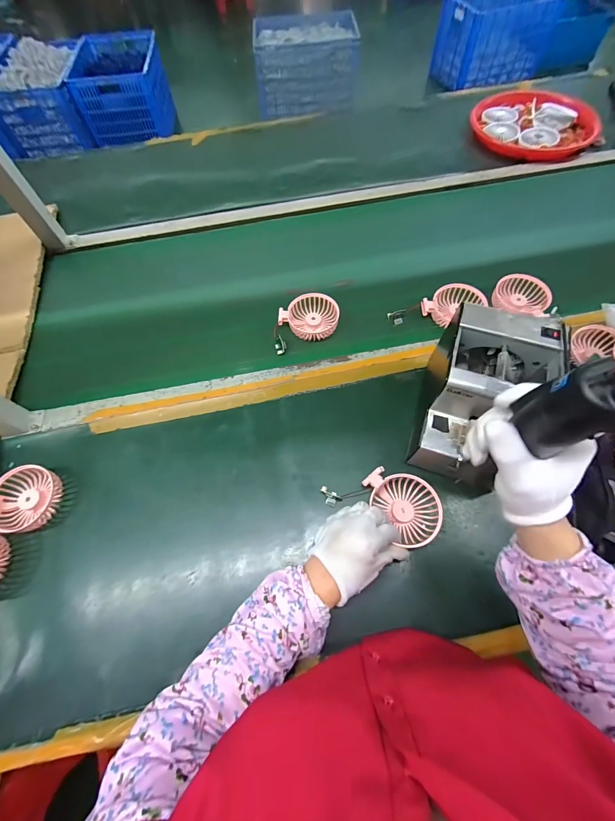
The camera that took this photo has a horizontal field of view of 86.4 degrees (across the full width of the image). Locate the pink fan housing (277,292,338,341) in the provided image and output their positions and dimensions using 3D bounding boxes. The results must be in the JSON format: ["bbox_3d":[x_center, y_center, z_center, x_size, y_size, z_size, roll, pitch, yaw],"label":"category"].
[{"bbox_3d":[0.003,-0.167,0.583,0.102,0.028,0.081,8,65,5],"label":"pink fan housing"}]

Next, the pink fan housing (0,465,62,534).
[{"bbox_3d":[-0.408,0.127,0.473,0.087,0.039,0.088,-1,64,1],"label":"pink fan housing"}]

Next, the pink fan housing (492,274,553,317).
[{"bbox_3d":[0.374,-0.203,0.569,0.087,0.020,0.093,24,67,12],"label":"pink fan housing"}]

